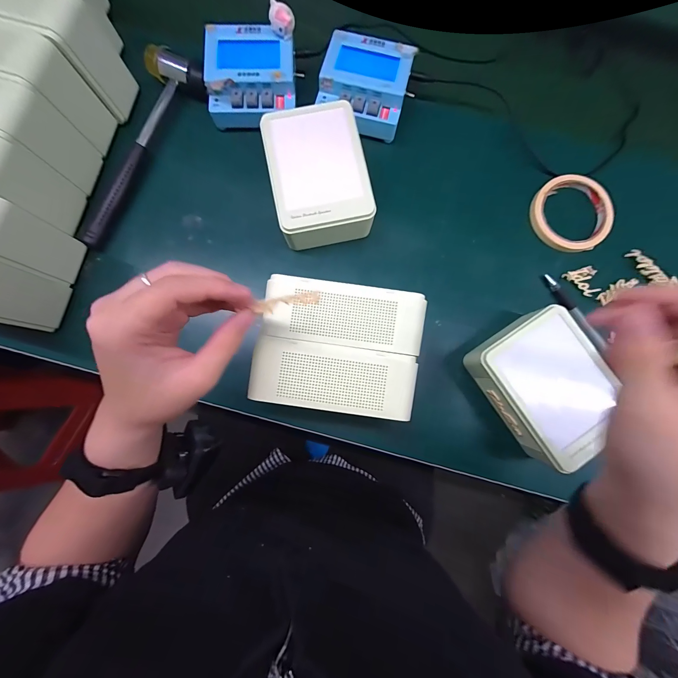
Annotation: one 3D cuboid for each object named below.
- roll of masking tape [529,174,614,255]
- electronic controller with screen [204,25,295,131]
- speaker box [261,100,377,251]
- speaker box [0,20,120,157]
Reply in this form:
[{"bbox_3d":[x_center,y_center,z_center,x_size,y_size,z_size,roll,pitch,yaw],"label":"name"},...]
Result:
[{"bbox_3d":[0.284,-0.153,0.367,0.092,0.017,0.092,0,81,-1],"label":"roll of masking tape"},{"bbox_3d":[-0.104,-0.313,0.367,0.100,0.044,0.101,-2,81,-1],"label":"electronic controller with screen"},{"bbox_3d":[-0.024,-0.181,0.351,0.108,0.059,0.151,-13,82,-3],"label":"speaker box"},{"bbox_3d":[-0.347,-0.275,0.330,0.137,0.099,0.060,19,82,2],"label":"speaker box"}]

